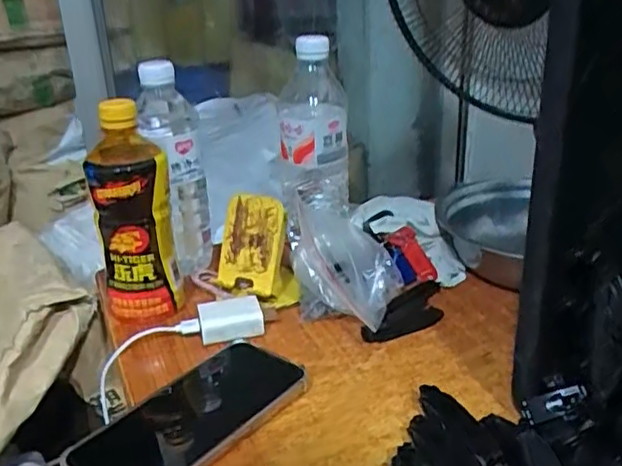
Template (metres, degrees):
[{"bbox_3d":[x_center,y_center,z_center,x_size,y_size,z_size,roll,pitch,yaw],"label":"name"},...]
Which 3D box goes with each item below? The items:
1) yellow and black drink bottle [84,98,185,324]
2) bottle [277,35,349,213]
[{"bbox_3d":[-0.157,-0.017,0.559,0.066,0.191,0.073,-10,25,-15],"label":"yellow and black drink bottle"},{"bbox_3d":[0.003,-0.091,0.636,0.069,0.193,0.068,-4,24,-3],"label":"bottle"}]

